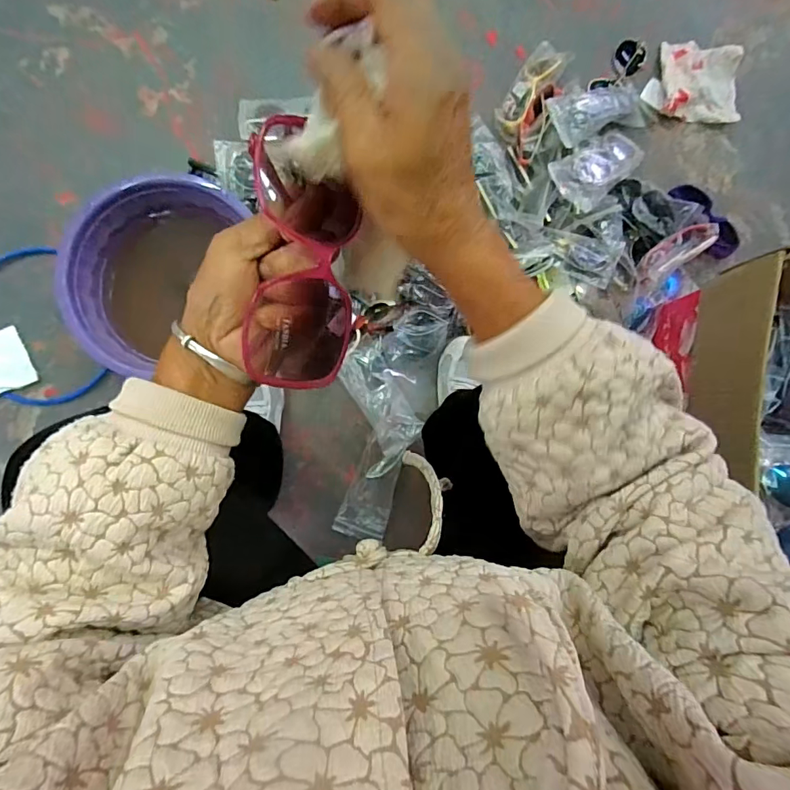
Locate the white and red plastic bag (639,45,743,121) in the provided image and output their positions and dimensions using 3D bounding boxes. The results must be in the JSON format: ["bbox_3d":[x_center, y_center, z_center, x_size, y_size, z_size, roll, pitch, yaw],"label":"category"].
[{"bbox_3d":[0.513,-0.537,0.791,0.154,0.031,0.136,3,85,0],"label":"white and red plastic bag"}]

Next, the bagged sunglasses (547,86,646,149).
[{"bbox_3d":[0.337,-0.463,0.764,0.176,0.025,0.081,-20,86,-16],"label":"bagged sunglasses"}]

